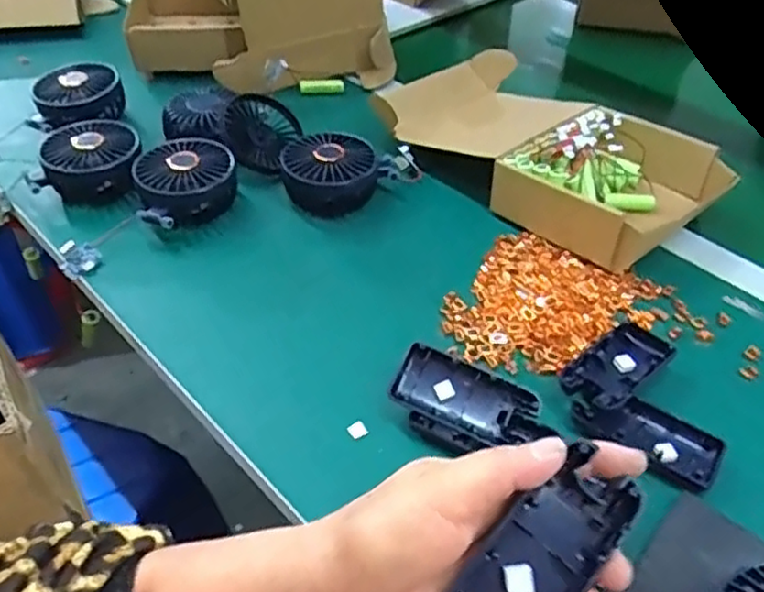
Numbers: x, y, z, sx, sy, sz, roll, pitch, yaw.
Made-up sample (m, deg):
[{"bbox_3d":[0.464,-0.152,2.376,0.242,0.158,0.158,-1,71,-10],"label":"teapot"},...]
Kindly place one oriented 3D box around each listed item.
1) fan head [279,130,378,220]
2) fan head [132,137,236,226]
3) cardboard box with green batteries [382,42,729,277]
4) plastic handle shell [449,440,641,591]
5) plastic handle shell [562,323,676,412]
[{"bbox_3d":[-0.047,-0.111,0.628,0.087,0.051,0.078,-6,43,-9],"label":"fan head"},{"bbox_3d":[-0.180,-0.103,0.621,0.084,0.050,0.083,1,42,-1],"label":"fan head"},{"bbox_3d":[0.150,-0.145,0.654,0.170,0.062,0.313,-31,52,-32],"label":"cardboard box with green batteries"},{"bbox_3d":[0.068,0.110,0.282,0.092,0.023,0.039,-44,56,-12],"label":"plastic handle shell"},{"bbox_3d":[0.165,0.051,0.479,0.093,0.020,0.044,-32,52,-32],"label":"plastic handle shell"}]

